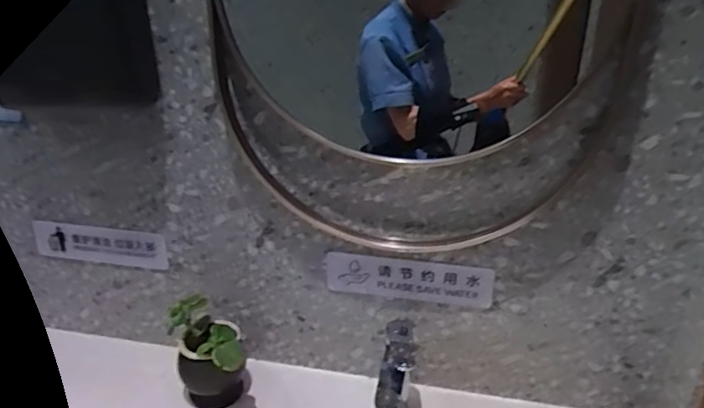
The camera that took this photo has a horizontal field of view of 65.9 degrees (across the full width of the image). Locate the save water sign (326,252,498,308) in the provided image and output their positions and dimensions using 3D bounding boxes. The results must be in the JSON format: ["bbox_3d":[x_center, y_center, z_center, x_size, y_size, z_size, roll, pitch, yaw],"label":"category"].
[{"bbox_3d":[0.097,0.132,0.949,0.290,0.079,0.007,4,25,10],"label":"save water sign"}]

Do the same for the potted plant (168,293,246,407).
[{"bbox_3d":[-0.251,0.272,0.959,0.105,0.177,0.163,-9,26,-18],"label":"potted plant"}]

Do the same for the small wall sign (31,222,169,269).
[{"bbox_3d":[-0.492,0.080,1.058,0.281,0.074,0.007,5,25,12],"label":"small wall sign"}]

